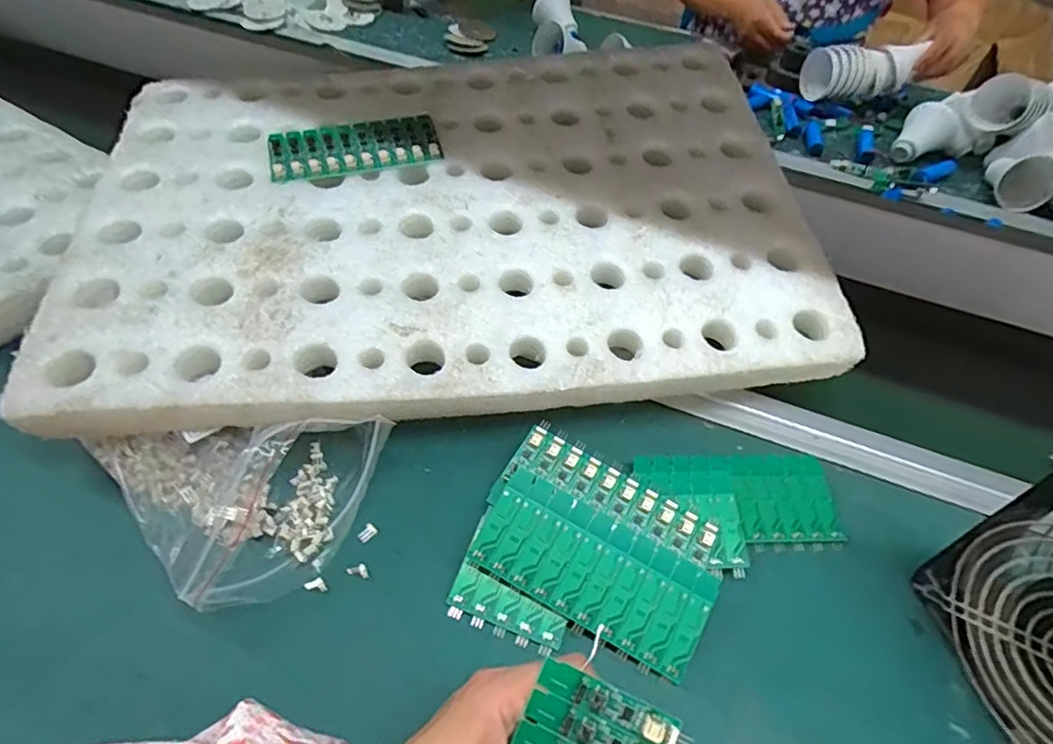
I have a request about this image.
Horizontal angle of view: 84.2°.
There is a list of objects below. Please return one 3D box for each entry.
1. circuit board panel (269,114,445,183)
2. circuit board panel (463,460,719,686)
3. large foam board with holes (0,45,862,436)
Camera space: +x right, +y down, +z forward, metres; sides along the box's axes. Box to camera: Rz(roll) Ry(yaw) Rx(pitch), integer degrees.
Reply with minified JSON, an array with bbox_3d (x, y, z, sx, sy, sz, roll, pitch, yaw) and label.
[{"bbox_3d":[-0.144,-0.191,0.494,0.137,0.004,0.064,-14,59,-14],"label":"circuit board panel"},{"bbox_3d":[0.040,0.117,0.346,0.137,0.004,0.062,28,70,9],"label":"circuit board panel"},{"bbox_3d":[-0.055,-0.139,0.470,0.541,0.032,0.369,-6,60,-9],"label":"large foam board with holes"}]

